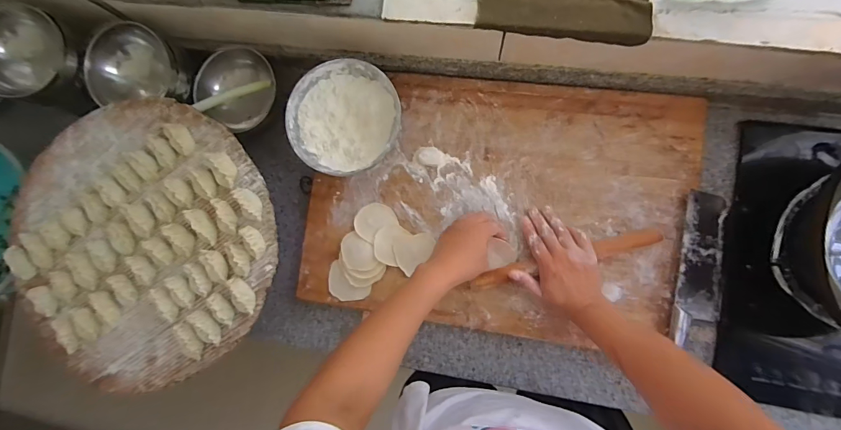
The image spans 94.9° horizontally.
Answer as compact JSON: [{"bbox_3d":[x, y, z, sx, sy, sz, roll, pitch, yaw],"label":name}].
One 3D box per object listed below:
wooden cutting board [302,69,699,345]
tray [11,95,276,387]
[{"bbox_3d":[0.107,-0.016,0.616,0.564,0.039,0.385,7,87,8],"label":"wooden cutting board"},{"bbox_3d":[-0.420,0.033,0.564,0.409,0.045,0.395,-1,86,8],"label":"tray"}]

